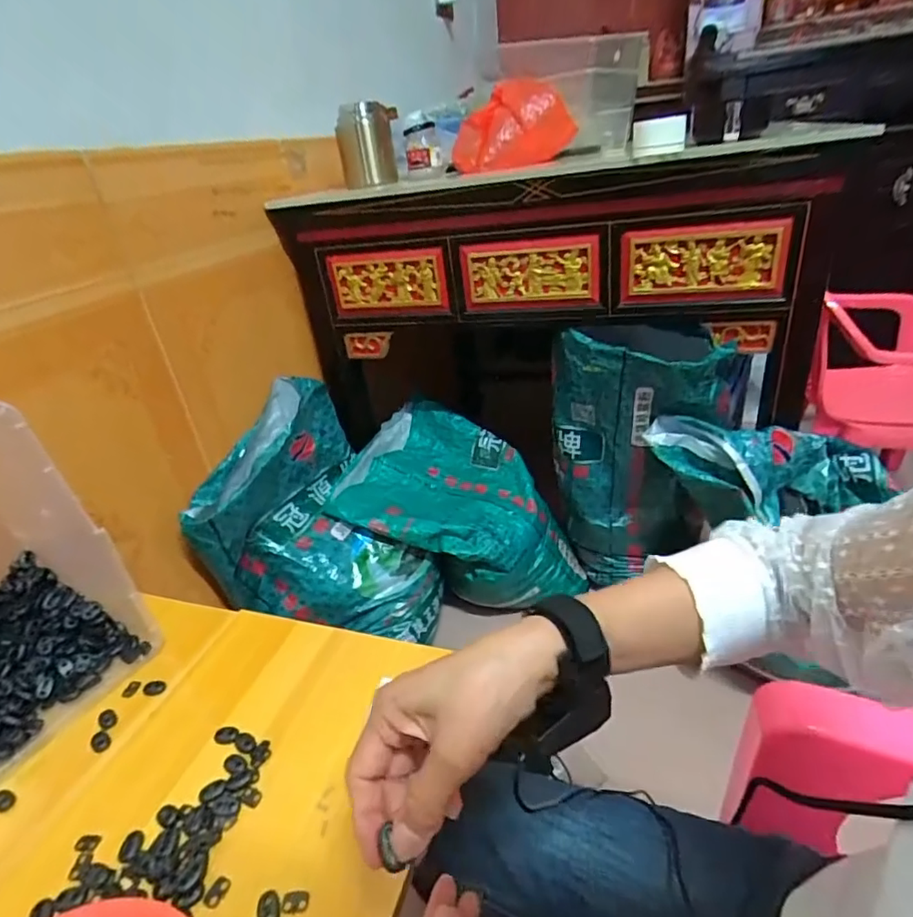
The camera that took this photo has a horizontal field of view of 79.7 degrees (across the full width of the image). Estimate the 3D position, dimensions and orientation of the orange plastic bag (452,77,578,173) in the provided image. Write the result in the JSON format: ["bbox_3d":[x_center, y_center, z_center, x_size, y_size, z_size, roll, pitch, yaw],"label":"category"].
[{"bbox_3d":[0.111,-0.634,1.032,0.213,0.139,0.158,1,31,15],"label":"orange plastic bag"}]

